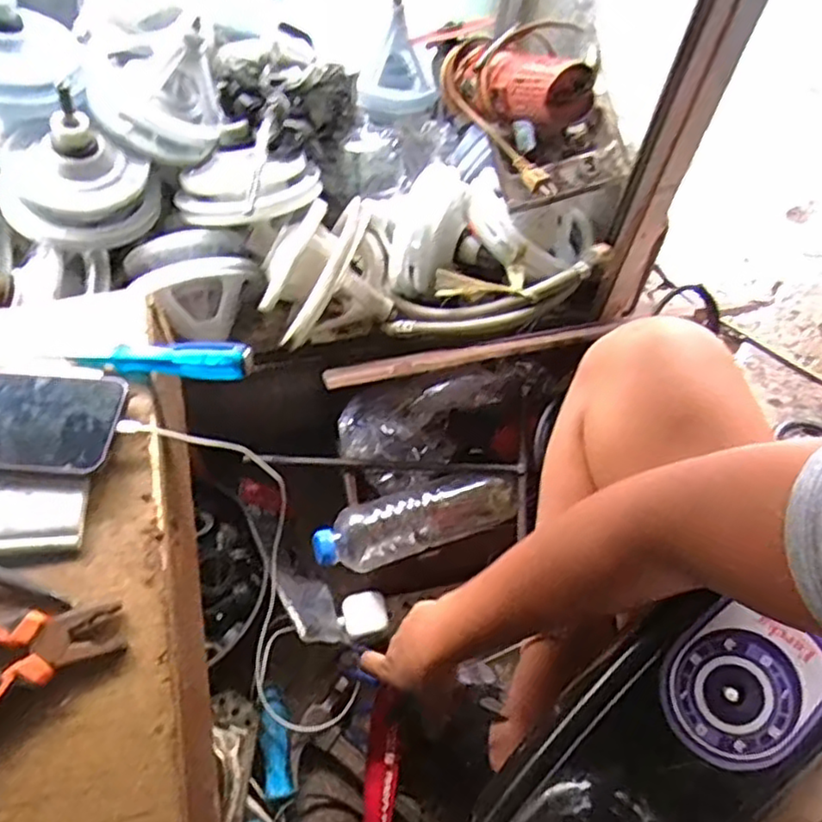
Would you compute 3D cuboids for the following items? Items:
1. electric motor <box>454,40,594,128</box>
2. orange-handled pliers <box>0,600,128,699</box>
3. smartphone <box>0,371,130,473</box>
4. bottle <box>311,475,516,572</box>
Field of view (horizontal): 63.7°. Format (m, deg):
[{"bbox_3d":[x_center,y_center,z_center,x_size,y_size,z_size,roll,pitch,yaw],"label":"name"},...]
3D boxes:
[{"bbox_3d":[0.109,-0.333,0.673,0.058,0.067,0.186,-30,44,-19],"label":"electric motor"},{"bbox_3d":[-0.255,0.155,0.404,0.144,0.022,0.082,-13,61,-11],"label":"orange-handled pliers"},{"bbox_3d":[-0.296,0.004,0.484,0.156,0.012,0.075,5,59,0],"label":"smartphone"},{"bbox_3d":[0.006,0.106,0.660,0.214,0.056,0.059,-11,60,-24],"label":"bottle"}]

